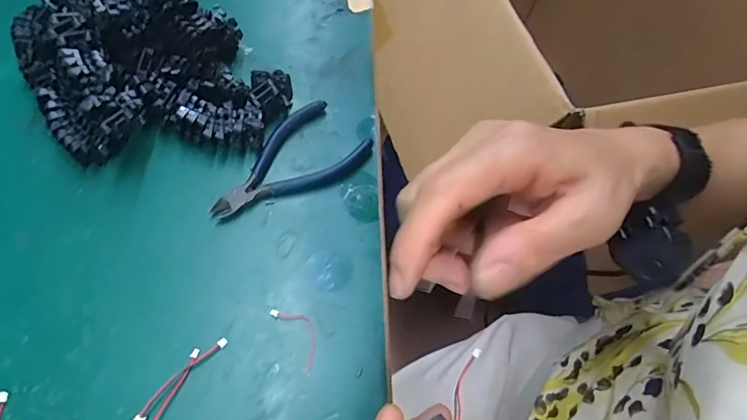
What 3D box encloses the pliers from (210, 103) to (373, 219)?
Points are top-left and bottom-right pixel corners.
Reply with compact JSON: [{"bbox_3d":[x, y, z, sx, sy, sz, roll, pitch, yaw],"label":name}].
[{"bbox_3d":[-0.061,-0.032,0.323,0.113,0.015,0.059,-37,69,-21],"label":"pliers"}]

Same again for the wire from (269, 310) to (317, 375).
[{"bbox_3d":[-0.042,0.073,0.270,0.018,0.006,0.042,-31,67,-19],"label":"wire"}]

